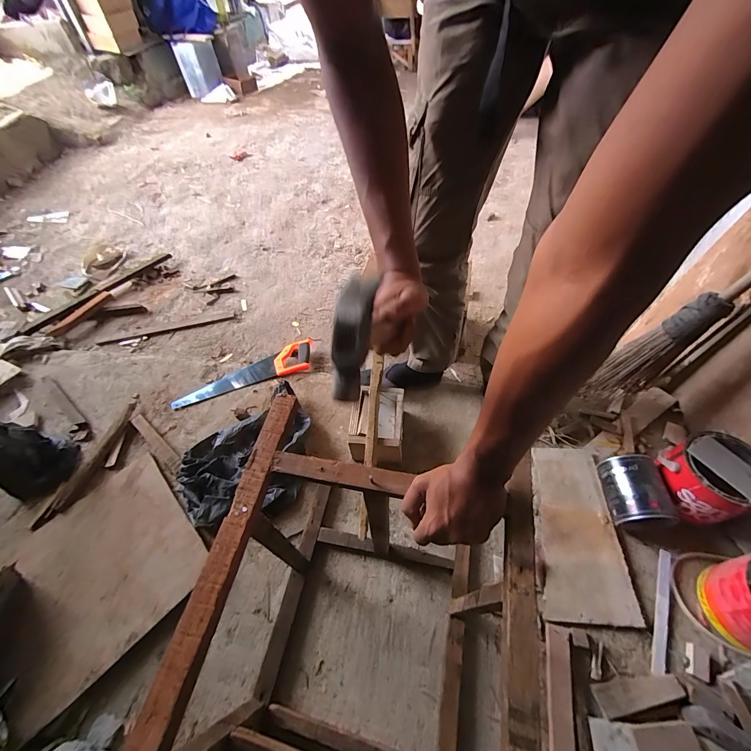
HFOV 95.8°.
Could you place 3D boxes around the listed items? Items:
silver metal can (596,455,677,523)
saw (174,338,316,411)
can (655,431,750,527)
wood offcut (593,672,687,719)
[{"bbox_3d":[0.544,0.247,0.718,0.105,0.092,0.141,5,54,7],"label":"silver metal can"},{"bbox_3d":[-0.394,-0.016,1.038,0.424,0.033,0.143,-22,55,-12],"label":"saw"},{"bbox_3d":[0.682,0.221,0.708,0.164,0.147,0.156,-8,54,-2],"label":"can"},{"bbox_3d":[0.441,0.532,0.572,0.143,0.010,0.042,-10,52,-6],"label":"wood offcut"}]

